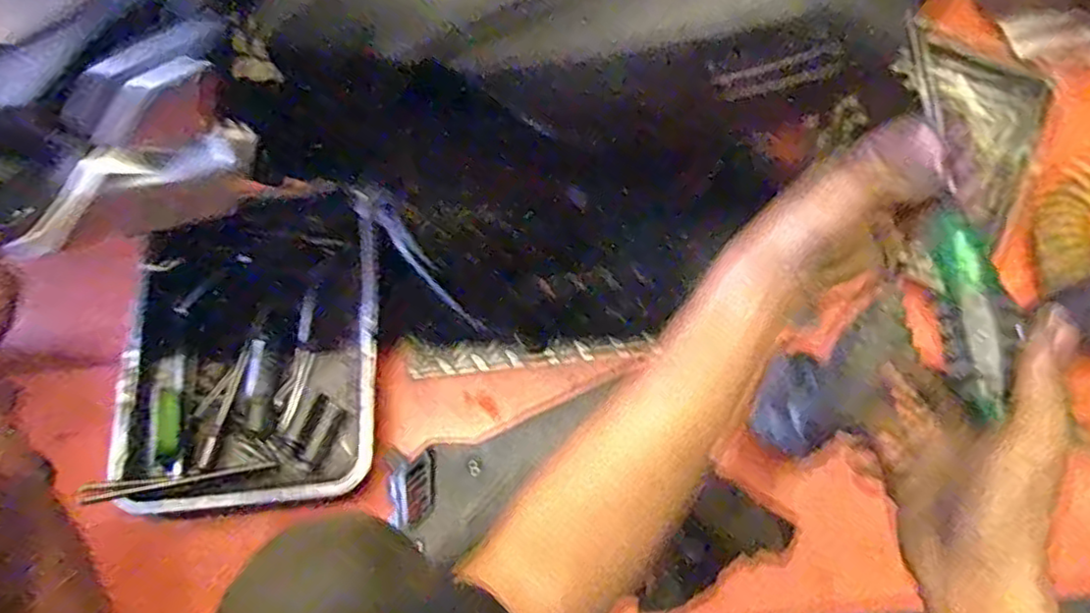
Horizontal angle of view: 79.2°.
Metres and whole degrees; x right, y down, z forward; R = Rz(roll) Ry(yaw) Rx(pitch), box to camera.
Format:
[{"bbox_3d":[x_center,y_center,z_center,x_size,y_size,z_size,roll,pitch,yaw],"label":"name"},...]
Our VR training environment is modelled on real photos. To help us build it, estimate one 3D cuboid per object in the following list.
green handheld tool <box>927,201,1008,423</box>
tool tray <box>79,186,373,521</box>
[{"bbox_3d":[0.216,0.000,0.334,0.024,0.012,0.106,1,68,3],"label":"green handheld tool"},{"bbox_3d":[-0.342,0.041,0.776,0.285,0.070,0.371,-4,71,1],"label":"tool tray"}]

